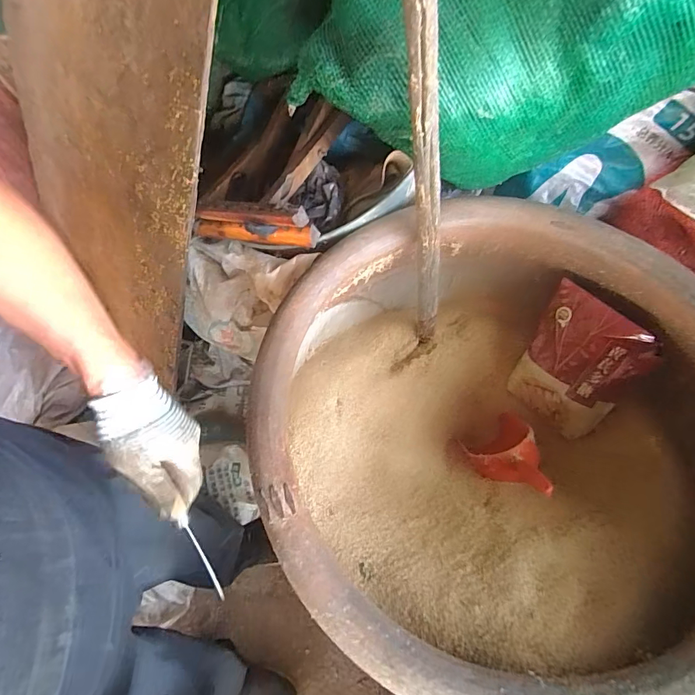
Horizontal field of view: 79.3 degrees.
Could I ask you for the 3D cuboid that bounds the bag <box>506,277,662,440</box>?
[{"bbox_3d":[0.453,0.038,0.848,0.033,0.269,0.204,-20,53,-42],"label":"bag"}]

